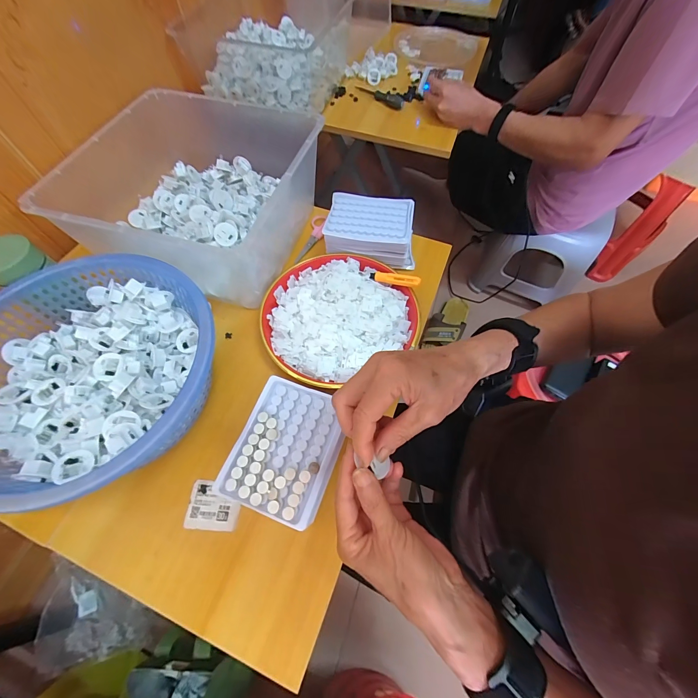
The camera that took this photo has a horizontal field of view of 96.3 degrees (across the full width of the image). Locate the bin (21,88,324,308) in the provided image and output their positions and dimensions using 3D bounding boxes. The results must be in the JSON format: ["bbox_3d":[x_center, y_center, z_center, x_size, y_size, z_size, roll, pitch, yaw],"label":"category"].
[{"bbox_3d":[-0.226,-0.237,0.487,0.323,0.132,0.293,10,63,4],"label":"bin"}]

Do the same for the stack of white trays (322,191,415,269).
[{"bbox_3d":[0.038,-0.195,0.514,0.142,0.055,0.096,8,63,3],"label":"stack of white trays"}]

